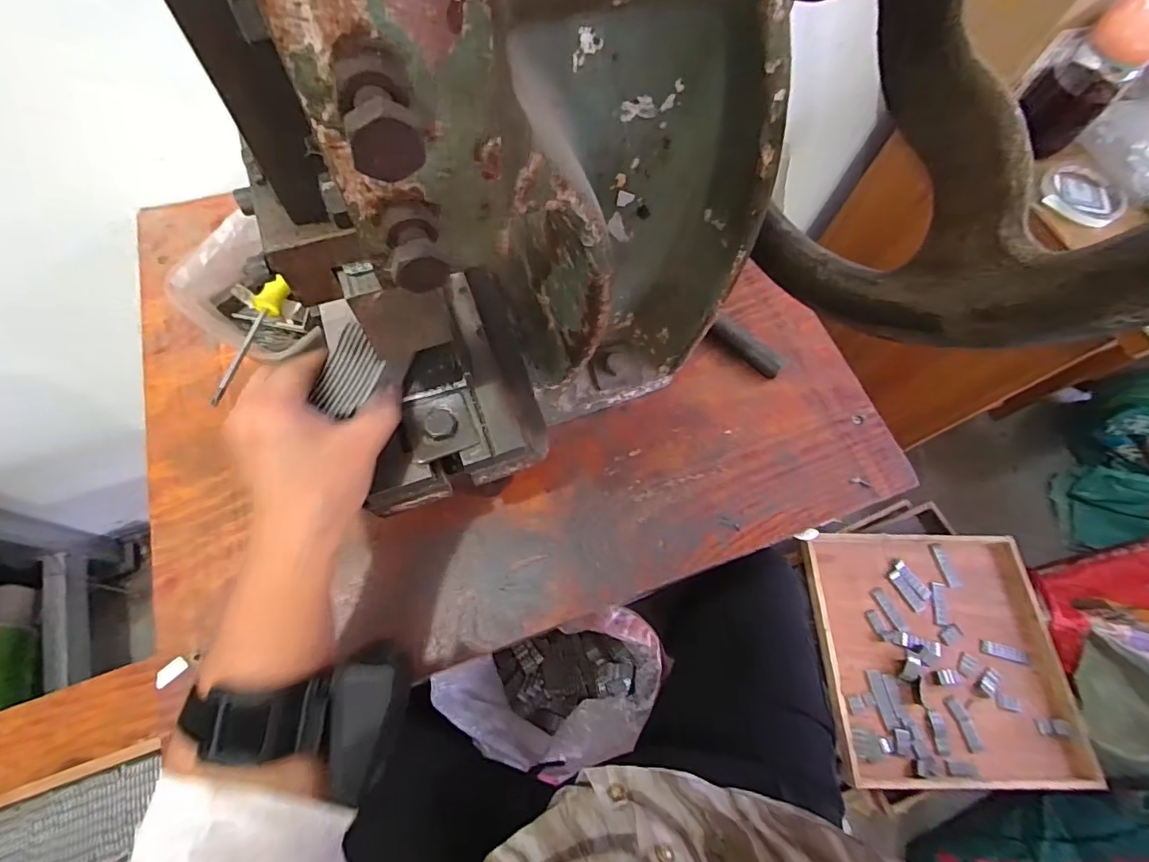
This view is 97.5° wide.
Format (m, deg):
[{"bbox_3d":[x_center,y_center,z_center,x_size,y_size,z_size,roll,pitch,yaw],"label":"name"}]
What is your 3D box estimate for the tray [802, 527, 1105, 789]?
[{"bbox_3d":[0.660,0.389,0.903,0.431,0.058,0.407,0,68,-2],"label":"tray"}]

